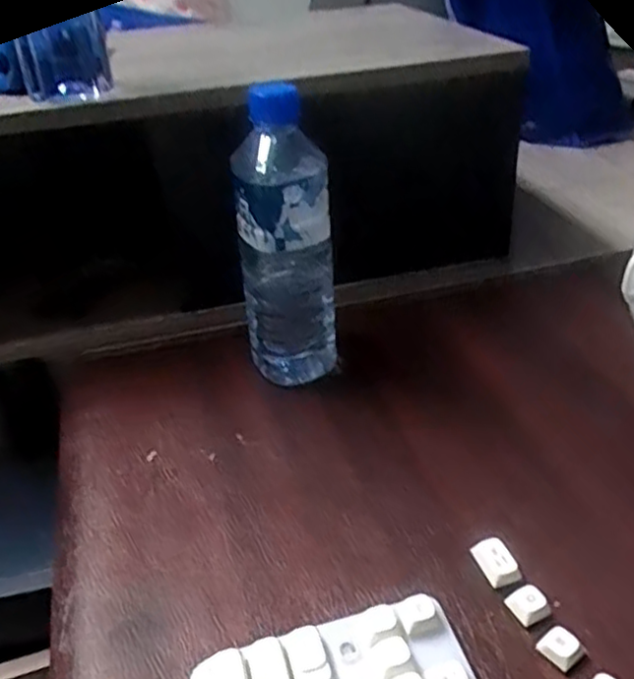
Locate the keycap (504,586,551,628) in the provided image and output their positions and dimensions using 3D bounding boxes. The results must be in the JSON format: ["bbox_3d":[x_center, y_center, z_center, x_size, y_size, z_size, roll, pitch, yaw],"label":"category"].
[{"bbox_3d":[0.109,0.137,0.367,0.018,0.010,0.018,-15,34,-16],"label":"keycap"}]

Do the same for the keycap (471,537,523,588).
[{"bbox_3d":[0.098,0.122,0.389,0.019,0.011,0.027,-14,34,-15],"label":"keycap"}]

